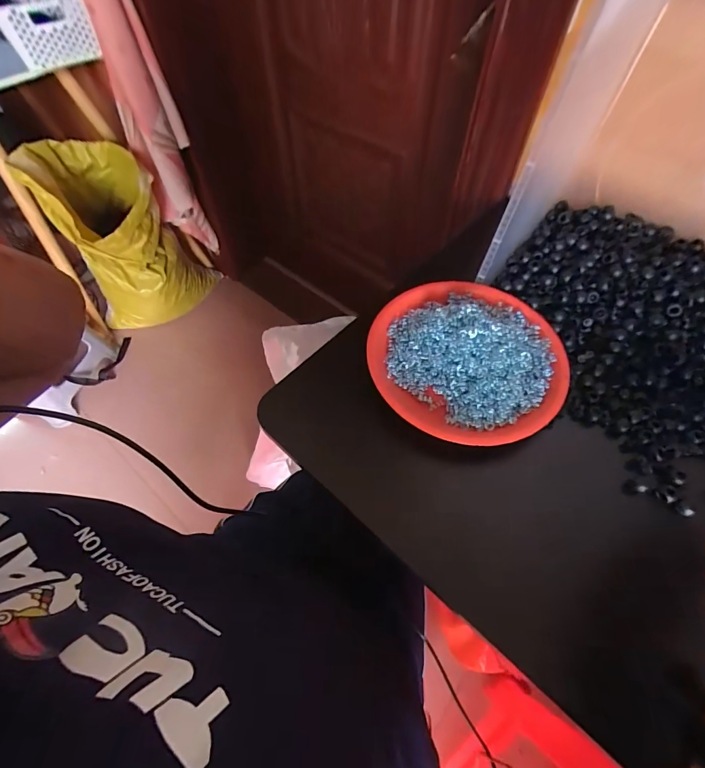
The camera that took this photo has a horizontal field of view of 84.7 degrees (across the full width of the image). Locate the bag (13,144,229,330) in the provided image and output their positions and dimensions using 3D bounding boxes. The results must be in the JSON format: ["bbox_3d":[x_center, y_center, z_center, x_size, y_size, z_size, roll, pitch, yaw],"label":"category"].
[{"bbox_3d":[-0.678,-0.418,1.187,0.318,0.573,0.320,-1,59,-2],"label":"bag"}]

